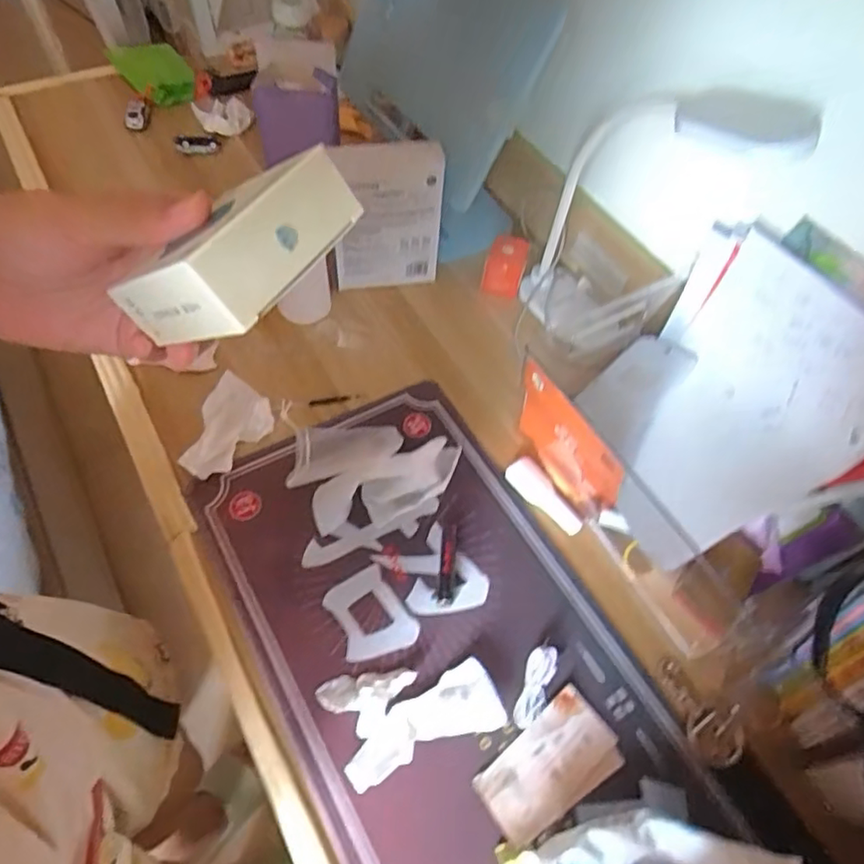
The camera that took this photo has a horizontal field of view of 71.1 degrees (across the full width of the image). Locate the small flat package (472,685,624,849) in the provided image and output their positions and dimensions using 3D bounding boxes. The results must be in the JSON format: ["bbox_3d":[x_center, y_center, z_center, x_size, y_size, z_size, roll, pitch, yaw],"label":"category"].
[{"bbox_3d":[0.098,0.278,0.502,0.119,0.007,0.067,-32,65,-22],"label":"small flat package"}]

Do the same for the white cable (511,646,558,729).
[{"bbox_3d":[0.091,0.222,0.528,0.026,0.013,0.069,18,58,6],"label":"white cable"}]

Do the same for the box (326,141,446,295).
[{"bbox_3d":[-0.057,-0.251,0.724,0.128,0.178,0.044,-7,58,-9],"label":"box"}]

